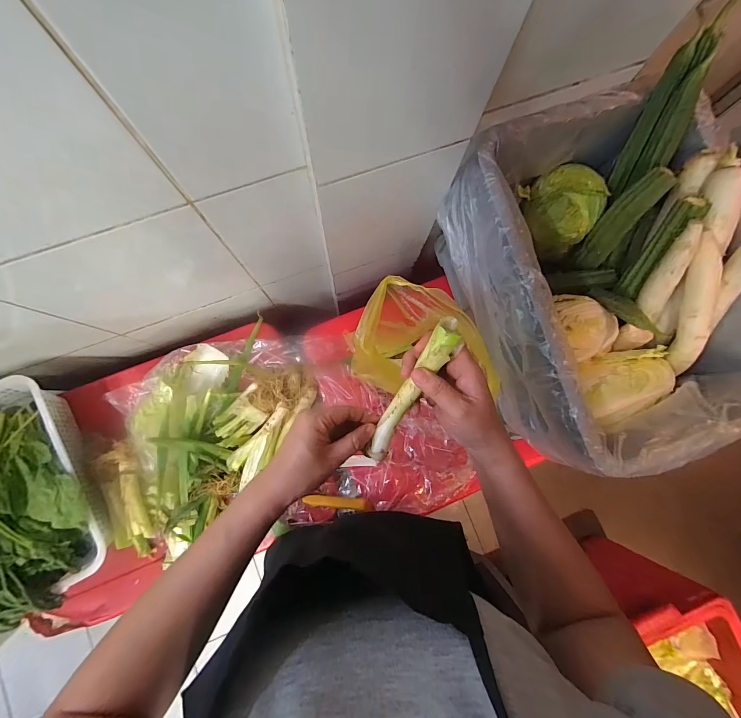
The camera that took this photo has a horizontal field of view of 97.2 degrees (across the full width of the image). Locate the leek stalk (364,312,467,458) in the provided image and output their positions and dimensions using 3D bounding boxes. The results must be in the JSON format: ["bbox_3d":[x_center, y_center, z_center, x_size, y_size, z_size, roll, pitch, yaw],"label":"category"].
[{"bbox_3d":[0.043,0.035,0.334,0.028,0.018,0.167,30,107,2],"label":"leek stalk"}]

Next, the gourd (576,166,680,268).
[{"bbox_3d":[0.436,-0.237,0.574,0.048,0.196,0.039,7,60,-2],"label":"gourd"}]

